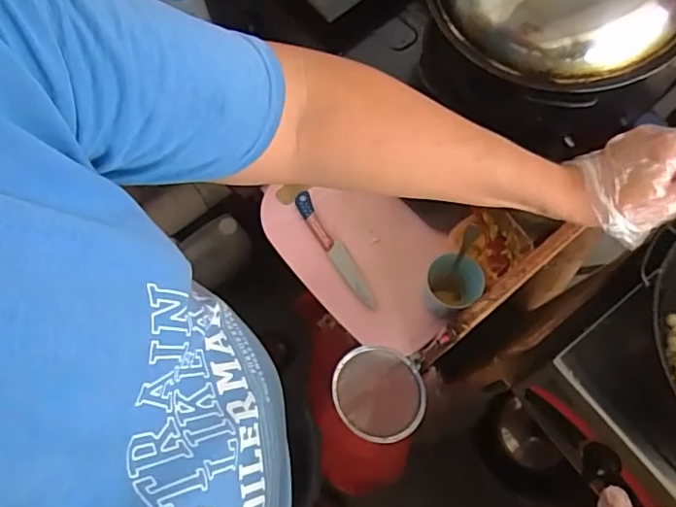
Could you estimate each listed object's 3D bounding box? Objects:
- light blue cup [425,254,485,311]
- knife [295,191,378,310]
[{"bbox_3d":[0.159,0.041,0.766,0.075,0.071,0.062,-2,71,0],"label":"light blue cup"},{"bbox_3d":[-0.004,-0.006,0.829,0.027,0.017,0.201,-32,74,-10],"label":"knife"}]

